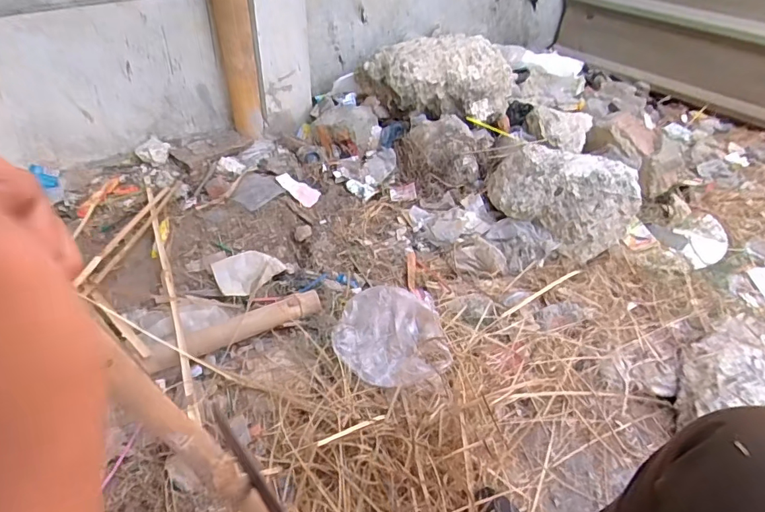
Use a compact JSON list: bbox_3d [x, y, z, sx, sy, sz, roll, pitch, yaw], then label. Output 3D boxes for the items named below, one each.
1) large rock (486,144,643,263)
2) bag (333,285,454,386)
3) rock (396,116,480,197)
[{"bbox_3d":[0.447,-0.160,1.189,0.357,0.211,0.194,23,47,19],"label":"large rock"},{"bbox_3d":[0.010,0.145,0.859,0.189,0.080,0.182,-9,43,-14],"label":"bag"},{"bbox_3d":[0.165,-0.284,1.342,0.207,0.133,0.216,-12,46,-17],"label":"rock"}]

